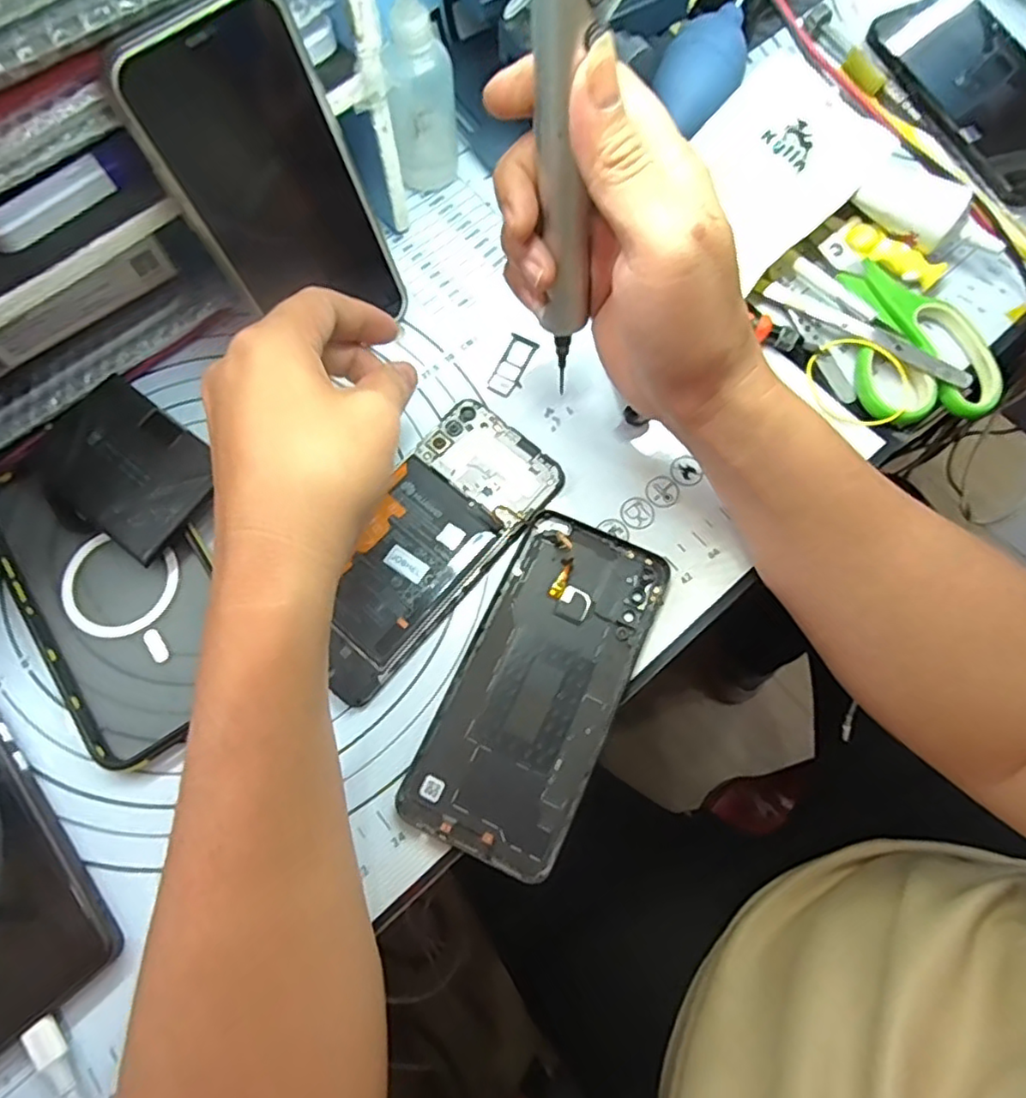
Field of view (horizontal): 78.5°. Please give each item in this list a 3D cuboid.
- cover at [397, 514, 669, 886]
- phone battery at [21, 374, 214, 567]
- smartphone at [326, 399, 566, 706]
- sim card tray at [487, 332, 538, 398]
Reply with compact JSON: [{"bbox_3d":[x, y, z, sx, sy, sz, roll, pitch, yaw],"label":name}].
[{"bbox_3d":[0.012,0.060,0.291,0.075,0.005,0.156,24,74,7],"label":"cover"},{"bbox_3d":[-0.187,-0.041,0.305,0.083,0.006,0.060,38,72,6],"label":"phone battery"},{"bbox_3d":[-0.045,-0.004,0.308,0.067,0.010,0.148,39,76,11],"label":"smartphone"},{"bbox_3d":[0.000,-0.101,0.342,0.017,0.004,0.041,22,74,6],"label":"sim card tray"}]

